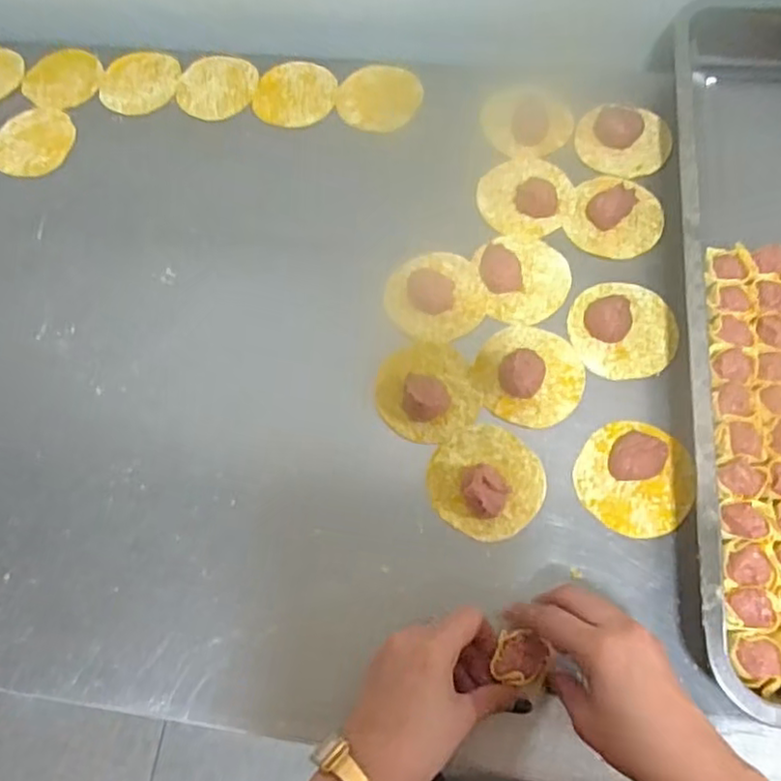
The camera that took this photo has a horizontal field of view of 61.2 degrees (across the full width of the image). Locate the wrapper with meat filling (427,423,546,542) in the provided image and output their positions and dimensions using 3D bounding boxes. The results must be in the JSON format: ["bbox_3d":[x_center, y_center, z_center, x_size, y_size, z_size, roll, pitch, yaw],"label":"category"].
[{"bbox_3d":[0.070,0.062,0.478,0.082,0.027,0.079,-1,68,3],"label":"wrapper with meat filling"}]

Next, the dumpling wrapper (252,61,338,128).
[{"bbox_3d":[-0.093,-0.291,0.648,0.076,0.004,0.085,33,71,12],"label":"dumpling wrapper"}]

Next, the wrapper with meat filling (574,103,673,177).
[{"bbox_3d":[0.209,-0.225,0.592,0.081,0.016,0.070,21,71,11],"label":"wrapper with meat filling"}]

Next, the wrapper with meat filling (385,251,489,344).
[{"bbox_3d":[0.037,-0.080,0.548,0.080,0.019,0.084,-1,68,3],"label":"wrapper with meat filling"}]

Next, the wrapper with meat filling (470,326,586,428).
[{"bbox_3d":[0.107,-0.016,0.510,0.083,0.023,0.079,-1,68,3],"label":"wrapper with meat filling"}]

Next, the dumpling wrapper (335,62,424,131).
[{"bbox_3d":[-0.012,-0.284,0.638,0.076,0.007,0.074,-1,68,3],"label":"dumpling wrapper"}]

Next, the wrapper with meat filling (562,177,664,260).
[{"bbox_3d":[0.191,-0.150,0.561,0.079,0.021,0.075,-1,68,3],"label":"wrapper with meat filling"}]

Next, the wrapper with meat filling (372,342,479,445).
[{"bbox_3d":[0.028,-0.004,0.510,0.075,0.022,0.081,-1,68,3],"label":"wrapper with meat filling"}]

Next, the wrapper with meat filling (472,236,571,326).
[{"bbox_3d":[0.110,-0.096,0.542,0.071,0.020,0.079,-10,68,-1],"label":"wrapper with meat filling"}]

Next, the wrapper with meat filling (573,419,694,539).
[{"bbox_3d":[0.178,0.060,0.474,0.081,0.025,0.082,-1,68,3],"label":"wrapper with meat filling"}]

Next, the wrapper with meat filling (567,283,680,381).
[{"bbox_3d":[0.187,-0.052,0.521,0.082,0.019,0.083,-8,68,0],"label":"wrapper with meat filling"}]

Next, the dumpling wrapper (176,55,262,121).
[{"bbox_3d":[-0.173,-0.305,0.658,0.078,0.004,0.086,4,69,5],"label":"dumpling wrapper"}]

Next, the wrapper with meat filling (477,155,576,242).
[{"bbox_3d":[0.118,-0.173,0.578,0.079,0.017,0.085,4,69,5],"label":"wrapper with meat filling"}]

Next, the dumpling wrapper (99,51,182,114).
[{"bbox_3d":[-0.254,-0.312,0.670,0.077,0.004,0.080,2,69,4],"label":"dumpling wrapper"}]

